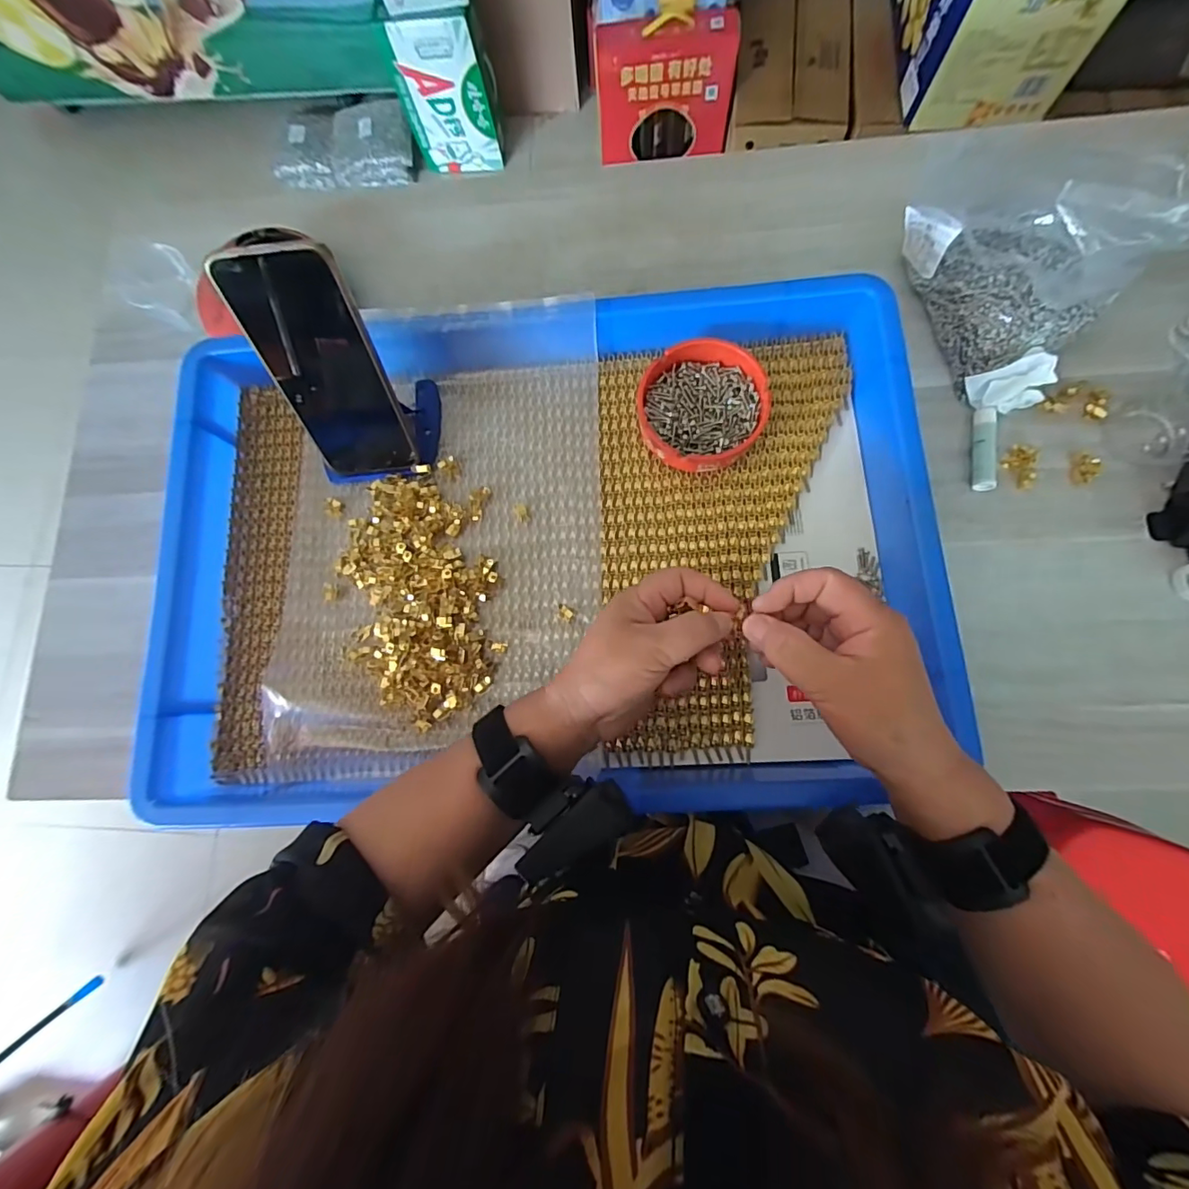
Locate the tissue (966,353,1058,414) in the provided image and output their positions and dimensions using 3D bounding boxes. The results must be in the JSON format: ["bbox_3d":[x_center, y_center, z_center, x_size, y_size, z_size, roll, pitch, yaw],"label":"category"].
[{"bbox_3d":[0.338,-0.170,0.408,0.053,0.038,0.030,-5,79,3],"label":"tissue"}]

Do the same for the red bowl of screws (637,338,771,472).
[{"bbox_3d":[0.083,-0.145,0.404,0.102,0.035,0.096,-1,79,4],"label":"red bowl of screws"}]

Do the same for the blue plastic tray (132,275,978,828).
[{"bbox_3d":[-0.042,-0.036,0.390,0.557,0.077,0.382,-3,79,4],"label":"blue plastic tray"}]

